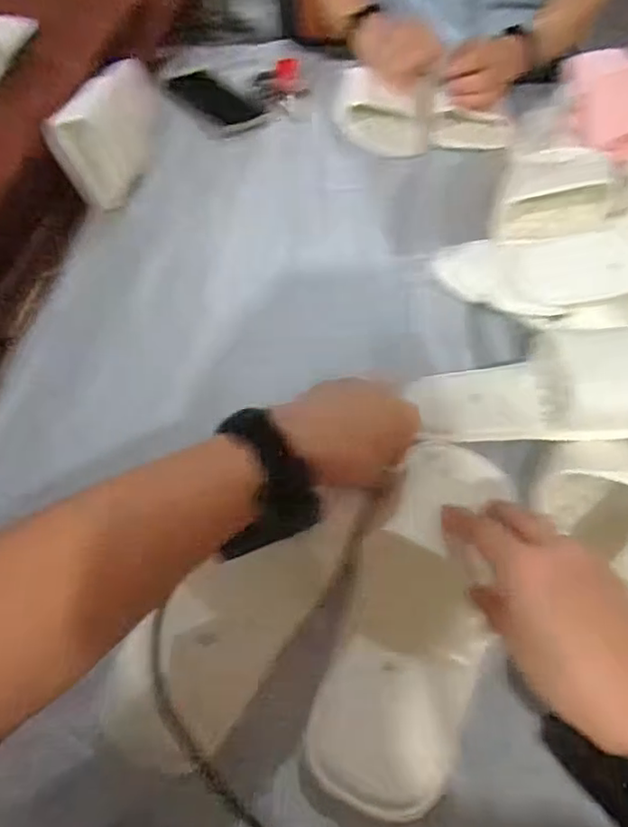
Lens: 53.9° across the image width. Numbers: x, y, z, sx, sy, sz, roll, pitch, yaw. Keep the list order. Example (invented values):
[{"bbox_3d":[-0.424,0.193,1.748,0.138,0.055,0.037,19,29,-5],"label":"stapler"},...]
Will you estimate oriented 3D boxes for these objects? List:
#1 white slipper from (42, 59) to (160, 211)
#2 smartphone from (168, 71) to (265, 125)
[{"bbox_3d":[-0.215,-0.302,0.658,0.064,0.100,0.223,3,52,-1],"label":"white slipper"},{"bbox_3d":[-0.134,-0.417,0.811,0.133,0.006,0.065,38,60,24],"label":"smartphone"}]

